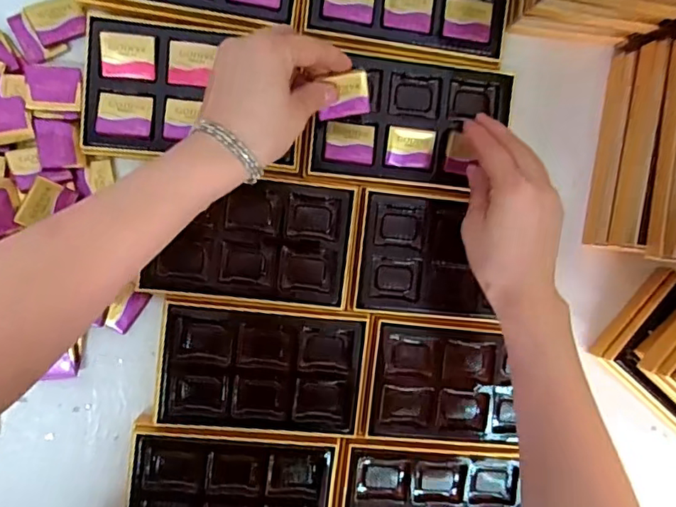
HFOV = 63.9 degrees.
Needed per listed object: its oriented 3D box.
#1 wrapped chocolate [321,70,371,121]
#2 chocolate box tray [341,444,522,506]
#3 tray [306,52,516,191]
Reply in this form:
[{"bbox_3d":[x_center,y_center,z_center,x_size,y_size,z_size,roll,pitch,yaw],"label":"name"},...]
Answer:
[{"bbox_3d":[0.005,-0.116,0.400,0.037,0.007,0.034,-12,133,-4],"label":"wrapped chocolate"},{"bbox_3d":[0.082,0.216,0.462,0.157,0.017,0.100,6,93,-7],"label":"chocolate box tray"},{"bbox_3d":[0.061,-0.105,0.432,0.156,0.027,0.100,6,92,-5],"label":"tray"}]

